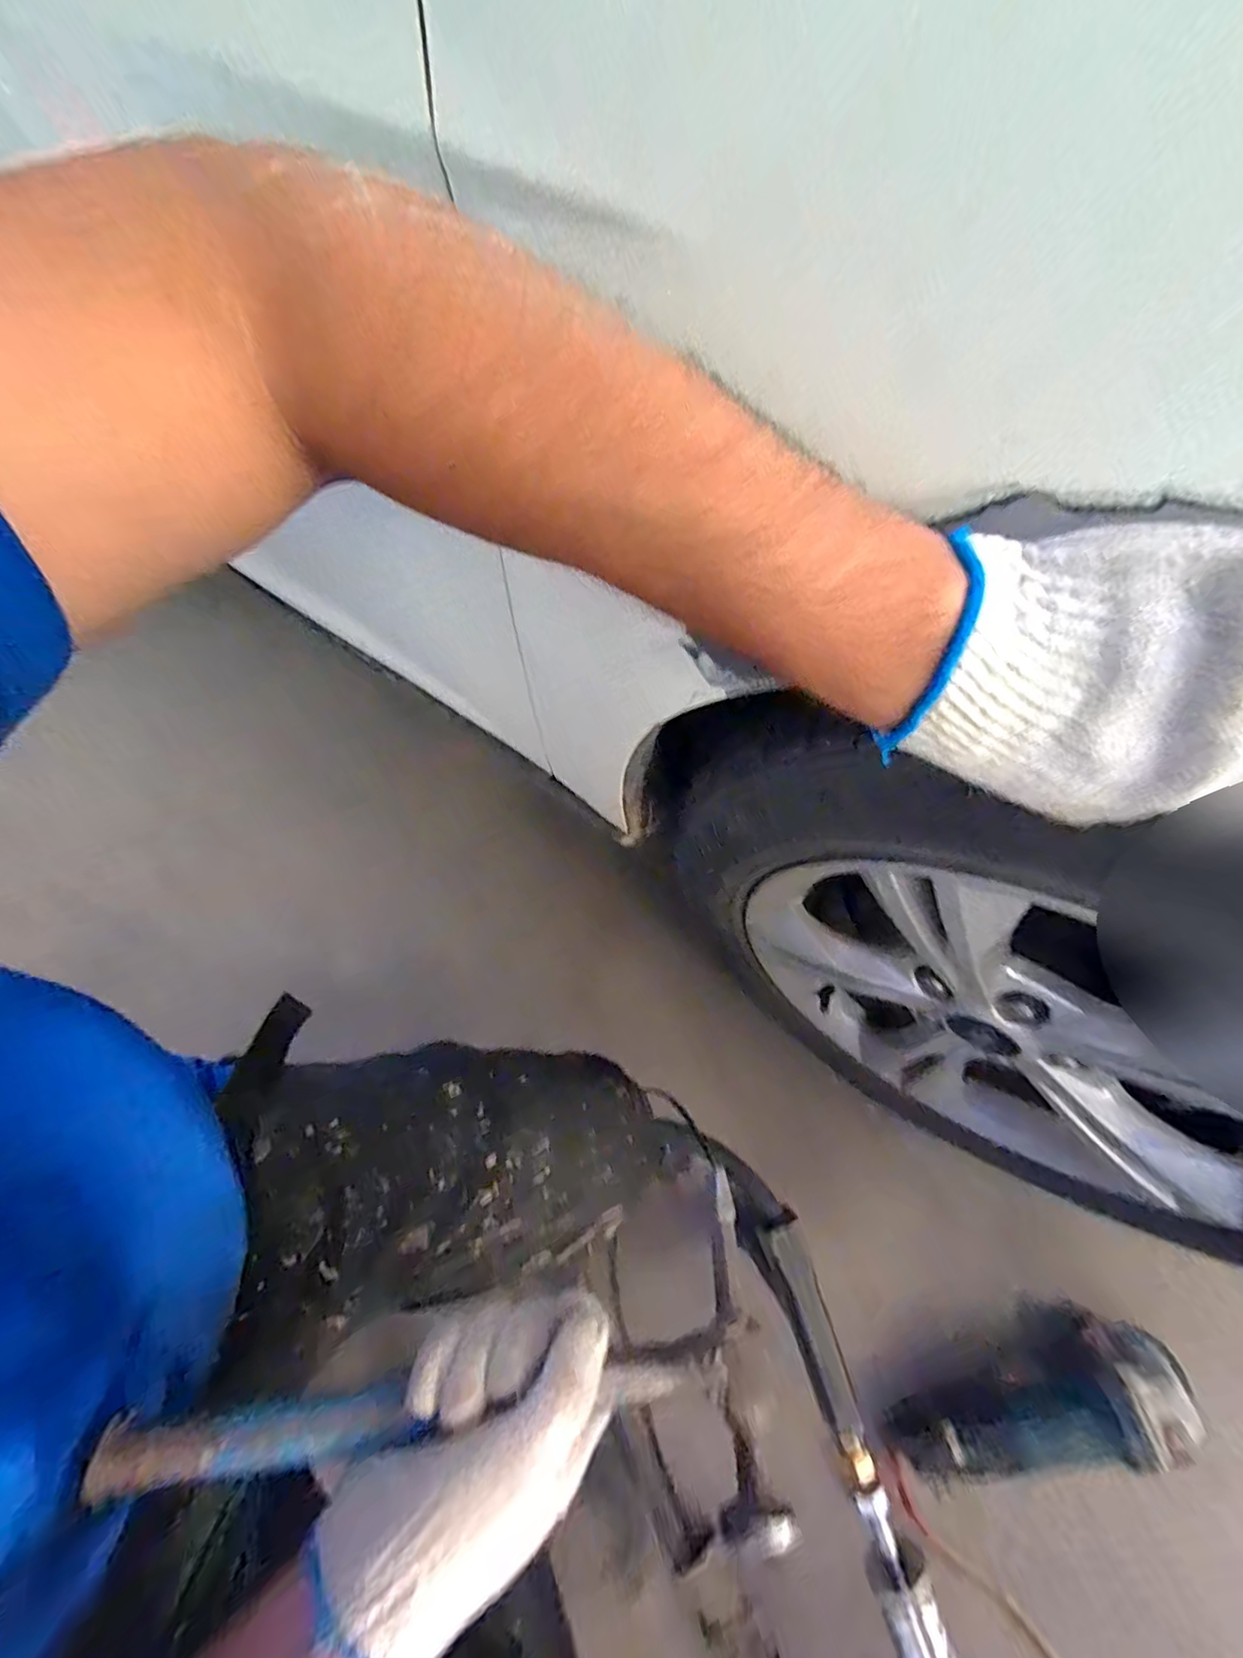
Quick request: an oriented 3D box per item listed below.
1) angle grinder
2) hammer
[{"bbox_3d":[0.384,0.530,0.511,0.270,0.089,0.087,-9,60,-2],"label":"angle grinder"},{"bbox_3d":[-0.070,0.267,0.257,0.291,0.031,0.126,-4,59,-10],"label":"hammer"}]

